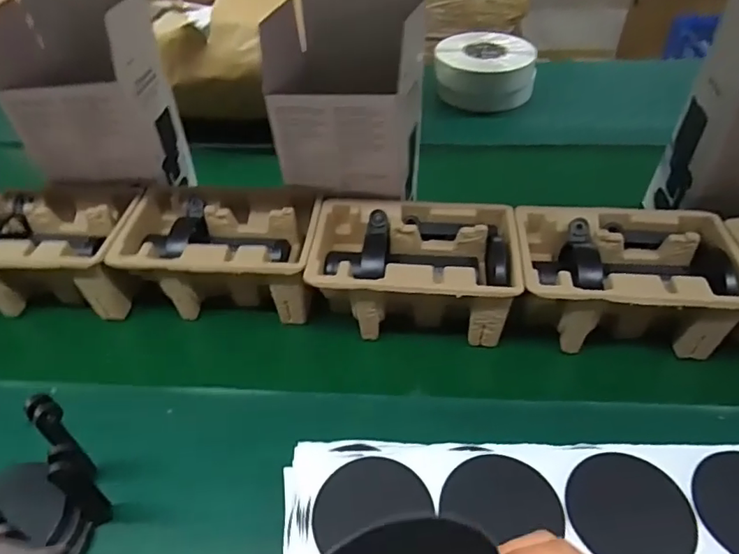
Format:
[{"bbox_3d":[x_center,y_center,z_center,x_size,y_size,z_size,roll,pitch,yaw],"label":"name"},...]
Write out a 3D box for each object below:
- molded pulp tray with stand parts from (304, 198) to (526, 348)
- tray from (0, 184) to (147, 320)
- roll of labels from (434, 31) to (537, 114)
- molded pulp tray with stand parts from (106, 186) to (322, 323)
[{"bbox_3d":[0.048,-0.012,0.623,0.219,0.105,0.145,7,44,1],"label":"molded pulp tray with stand parts"},{"bbox_3d":[-0.405,-0.037,0.672,0.229,0.104,0.155,5,44,0],"label":"tray"},{"bbox_3d":[0.213,-0.382,0.997,0.178,0.095,0.161,13,45,7],"label":"roll of labels"},{"bbox_3d":[-0.178,-0.031,0.655,0.223,0.103,0.139,8,45,2],"label":"molded pulp tray with stand parts"}]

